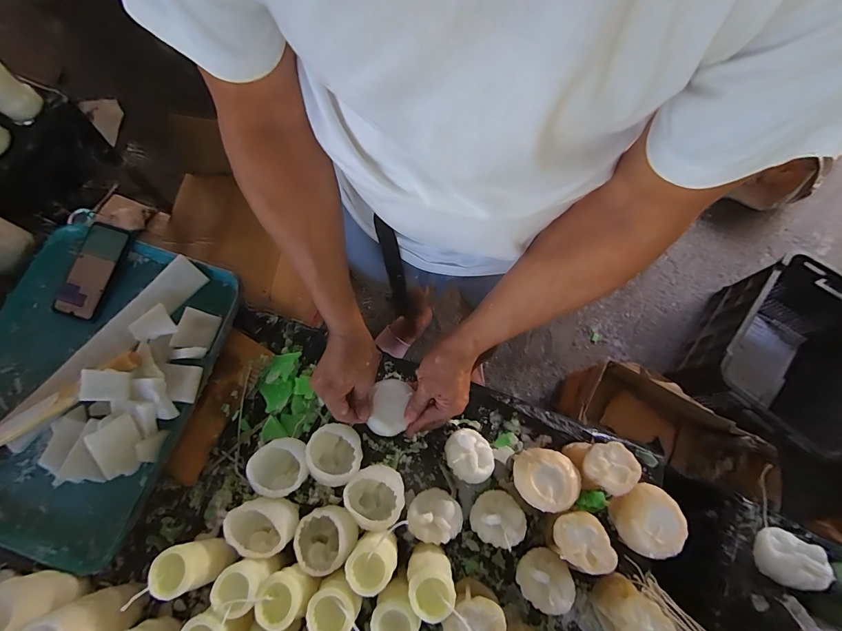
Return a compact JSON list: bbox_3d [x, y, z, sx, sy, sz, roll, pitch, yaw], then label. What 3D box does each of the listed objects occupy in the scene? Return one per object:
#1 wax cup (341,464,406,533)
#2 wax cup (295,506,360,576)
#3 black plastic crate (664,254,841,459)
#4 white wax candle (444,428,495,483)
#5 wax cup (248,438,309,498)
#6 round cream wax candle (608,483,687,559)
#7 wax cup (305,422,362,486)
[{"bbox_3d":[-0.058,0.242,0.524,0.074,0.070,0.073,0,73,0],"label":"wax cup"},{"bbox_3d":[-0.121,0.287,0.506,0.071,0.071,0.073,0,73,0],"label":"wax cup"},{"bbox_3d":[1.106,0.114,1.228,0.360,0.316,0.646,40,76,11],"label":"black plastic crate"},{"bbox_3d":[0.067,0.196,0.541,0.069,0.058,0.063,0,73,0],"label":"white wax candle"},{"bbox_3d":[-0.191,0.210,0.536,0.072,0.069,0.069,0,73,0],"label":"wax cup"},{"bbox_3d":[0.295,0.267,0.508,0.069,0.084,0.083,-1,73,-1],"label":"round cream wax candle"},{"bbox_3d":[-0.118,0.193,0.538,0.072,0.070,0.076,0,73,0],"label":"wax cup"}]

